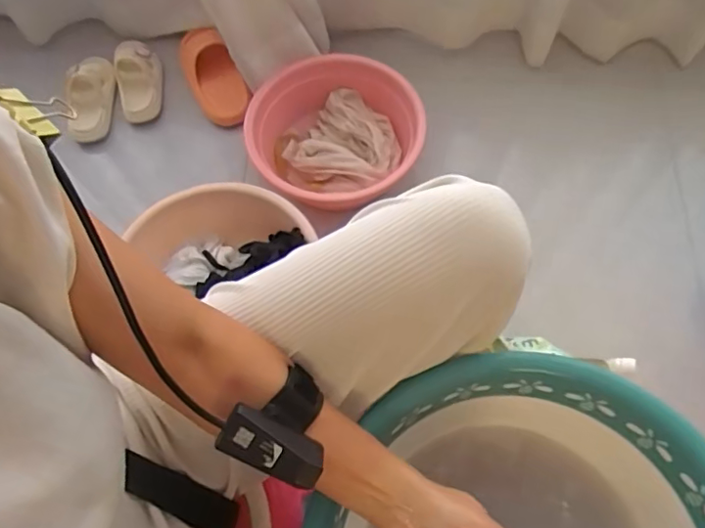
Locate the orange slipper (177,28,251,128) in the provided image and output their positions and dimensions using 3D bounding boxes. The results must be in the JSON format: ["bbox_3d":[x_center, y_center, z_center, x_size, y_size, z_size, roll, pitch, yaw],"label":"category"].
[{"bbox_3d":[-0.269,-0.361,1.081,0.095,0.080,0.207,-24,68,-8],"label":"orange slipper"}]

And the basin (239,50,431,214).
[{"bbox_3d":[-0.033,-0.236,0.997,0.304,0.094,0.273,-34,70,-12],"label":"basin"}]

